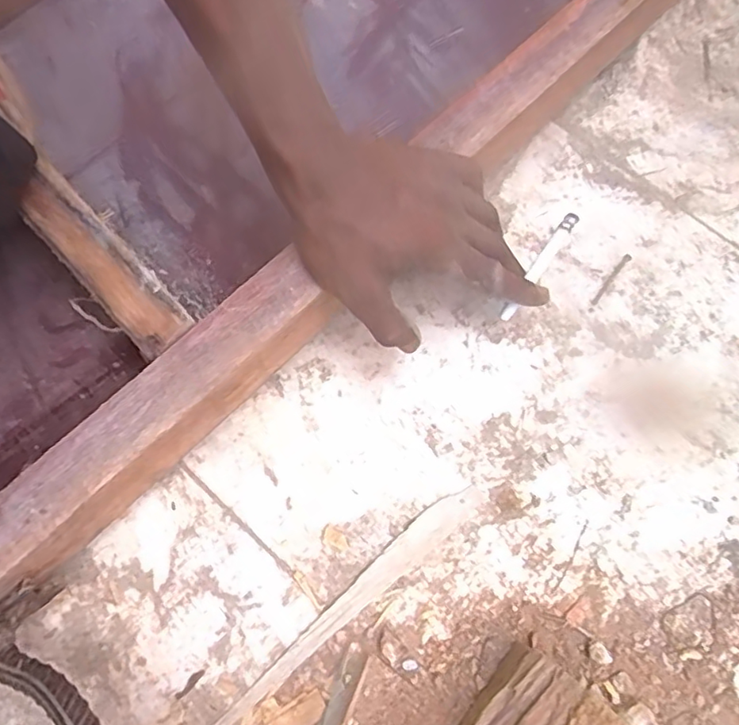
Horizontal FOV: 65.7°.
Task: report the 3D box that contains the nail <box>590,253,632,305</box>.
[{"bbox_3d":[0.183,-0.063,0.433,0.005,0.004,0.050,38,76,10],"label":"nail"}]

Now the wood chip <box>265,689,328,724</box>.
[{"bbox_3d":[-0.043,0.210,0.337,0.036,0.004,0.015,-33,76,-11],"label":"wood chip"}]

